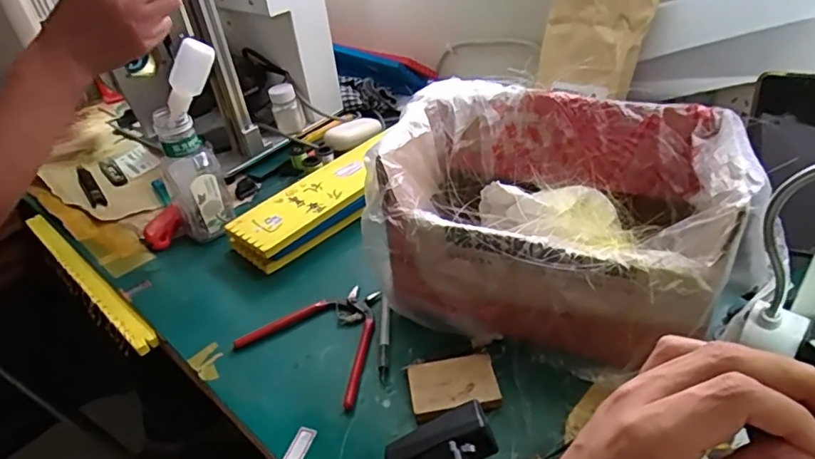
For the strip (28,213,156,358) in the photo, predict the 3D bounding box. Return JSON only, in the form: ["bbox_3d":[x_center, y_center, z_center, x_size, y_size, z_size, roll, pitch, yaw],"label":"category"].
[{"bbox_3d":[-0.371,0.054,0.625,0.323,0.012,0.022,27,49,36],"label":"strip"}]

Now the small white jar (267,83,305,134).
[{"bbox_3d":[-0.180,-0.181,0.814,0.043,0.067,0.034,-14,38,-9],"label":"small white jar"}]

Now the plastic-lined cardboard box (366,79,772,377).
[{"bbox_3d":[0.126,-0.007,0.493,0.277,0.165,0.197,10,41,22],"label":"plastic-lined cardboard box"}]

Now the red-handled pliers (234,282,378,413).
[{"bbox_3d":[-0.074,0.096,0.524,0.136,0.009,0.123,17,44,28],"label":"red-handled pliers"}]

